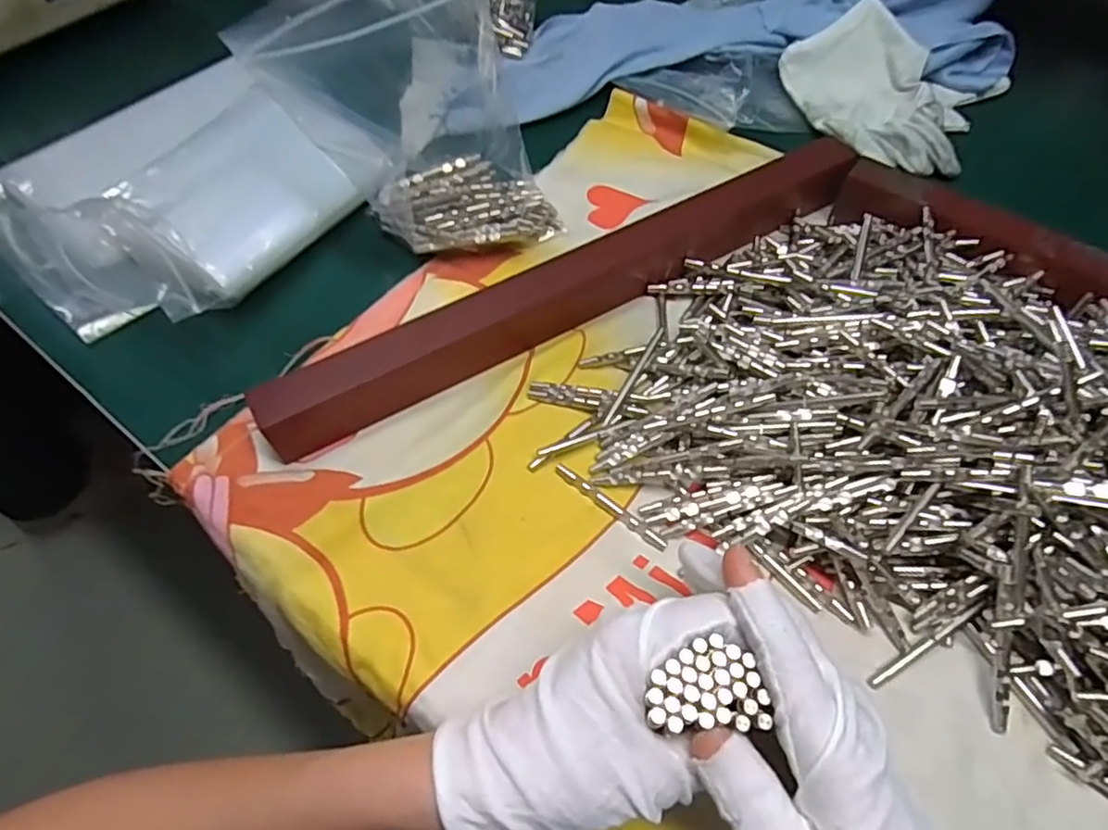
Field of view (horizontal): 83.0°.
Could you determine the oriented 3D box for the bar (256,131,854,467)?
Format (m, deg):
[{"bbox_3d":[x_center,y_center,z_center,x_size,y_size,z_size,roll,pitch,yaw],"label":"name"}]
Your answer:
[{"bbox_3d":[0.018,-0.082,0.367,0.384,0.034,0.030,-27,63,-14],"label":"bar"}]

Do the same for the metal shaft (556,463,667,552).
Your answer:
[{"bbox_3d":[0.028,0.046,0.319,0.068,0.004,0.006,37,67,20],"label":"metal shaft"}]

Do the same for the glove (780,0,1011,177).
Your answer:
[{"bbox_3d":[0.246,-0.248,0.471,0.153,0.040,0.125,28,64,16],"label":"glove"}]

